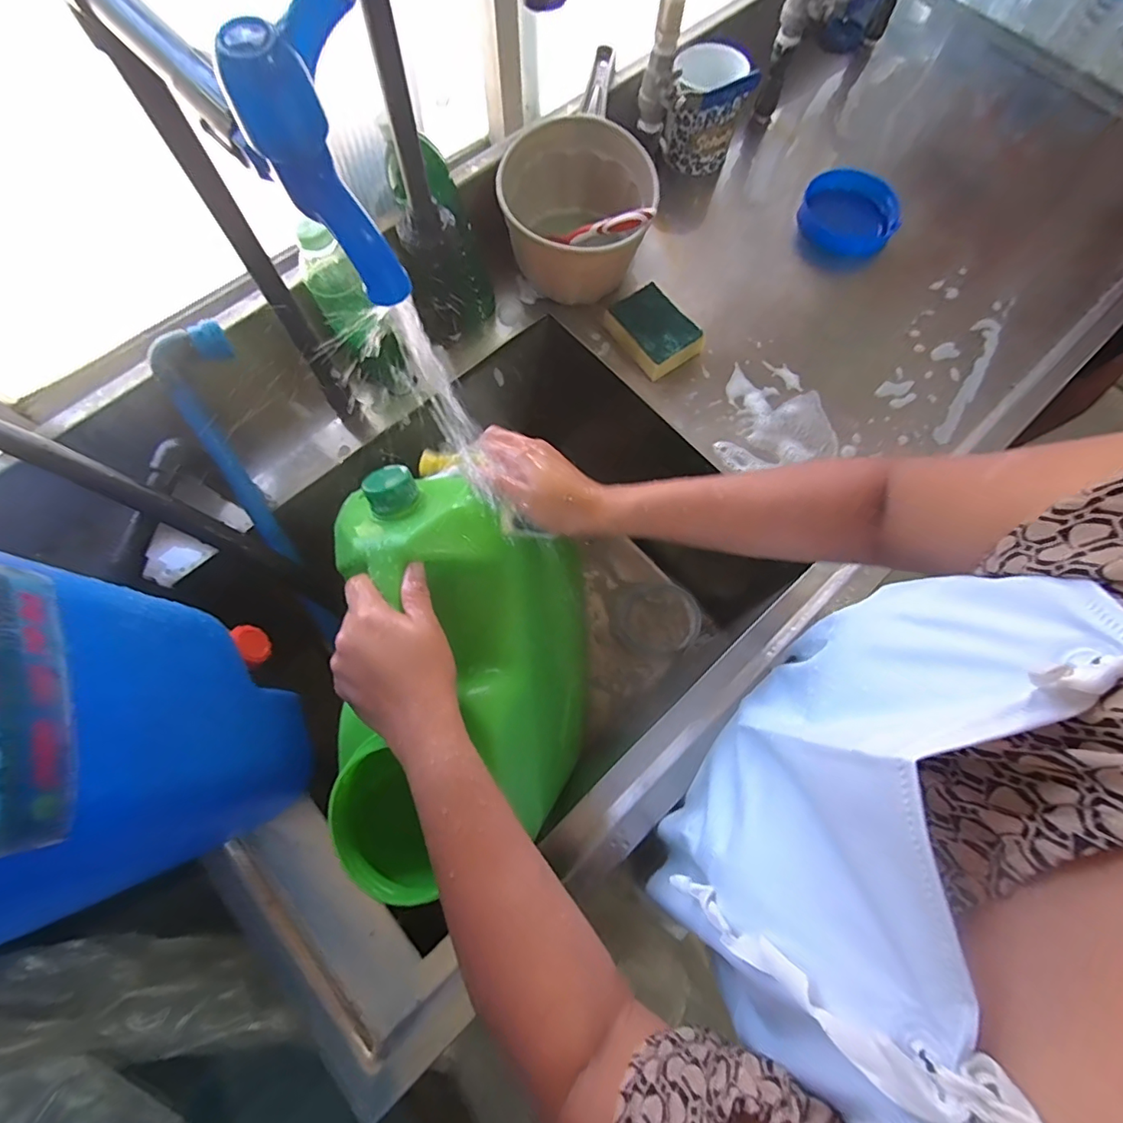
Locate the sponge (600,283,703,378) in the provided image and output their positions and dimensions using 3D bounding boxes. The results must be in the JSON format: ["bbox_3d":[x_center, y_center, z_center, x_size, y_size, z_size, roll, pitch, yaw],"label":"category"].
[{"bbox_3d":[0.107,-0.267,0.594,0.073,0.033,0.103,-33,75,-11],"label":"sponge"}]

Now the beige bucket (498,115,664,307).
[{"bbox_3d":[0.013,-0.384,0.582,0.162,0.119,0.154,0,71,-1],"label":"beige bucket"}]

